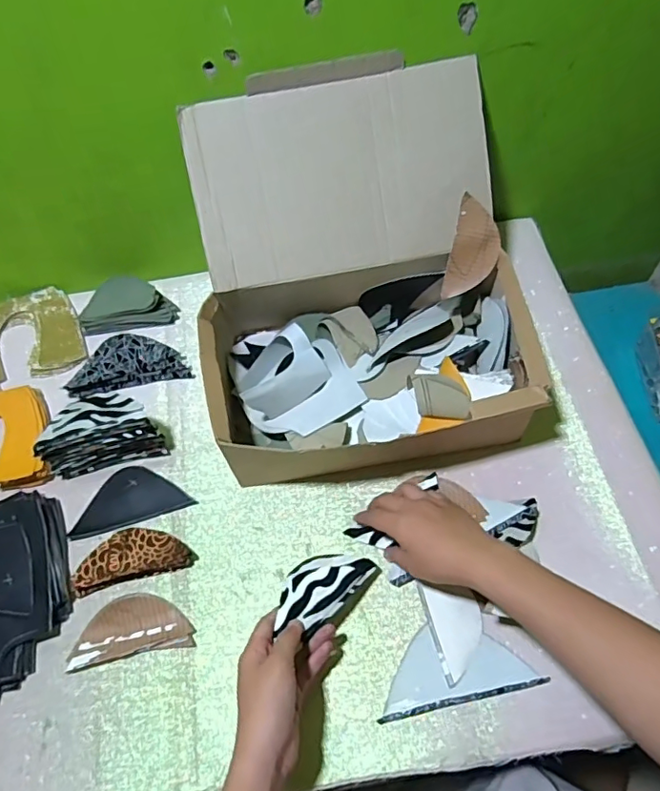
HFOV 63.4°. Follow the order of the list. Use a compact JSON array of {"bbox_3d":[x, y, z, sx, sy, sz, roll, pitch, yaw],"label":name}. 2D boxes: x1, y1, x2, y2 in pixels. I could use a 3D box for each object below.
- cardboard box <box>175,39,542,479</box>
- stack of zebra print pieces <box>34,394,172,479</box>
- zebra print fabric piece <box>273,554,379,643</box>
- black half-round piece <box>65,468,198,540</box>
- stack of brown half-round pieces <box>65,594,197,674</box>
[{"bbox_3d":[0.026,-0.123,0.569,0.330,0.231,0.339,-10,60,-1],"label":"cardboard box"},{"bbox_3d":[-0.251,0.038,0.585,0.122,0.065,0.055,-14,60,-4],"label":"stack of zebra print pieces"},{"bbox_3d":[-0.008,0.175,0.496,0.097,0.015,0.052,-37,76,-30],"label":"zebra print fabric piece"},{"bbox_3d":[-0.222,0.110,0.587,0.128,0.012,0.063,-14,60,-5],"label":"black half-round piece"},{"bbox_3d":[-0.192,0.224,0.517,0.113,0.014,0.057,-11,59,-4],"label":"stack of brown half-round pieces"}]

